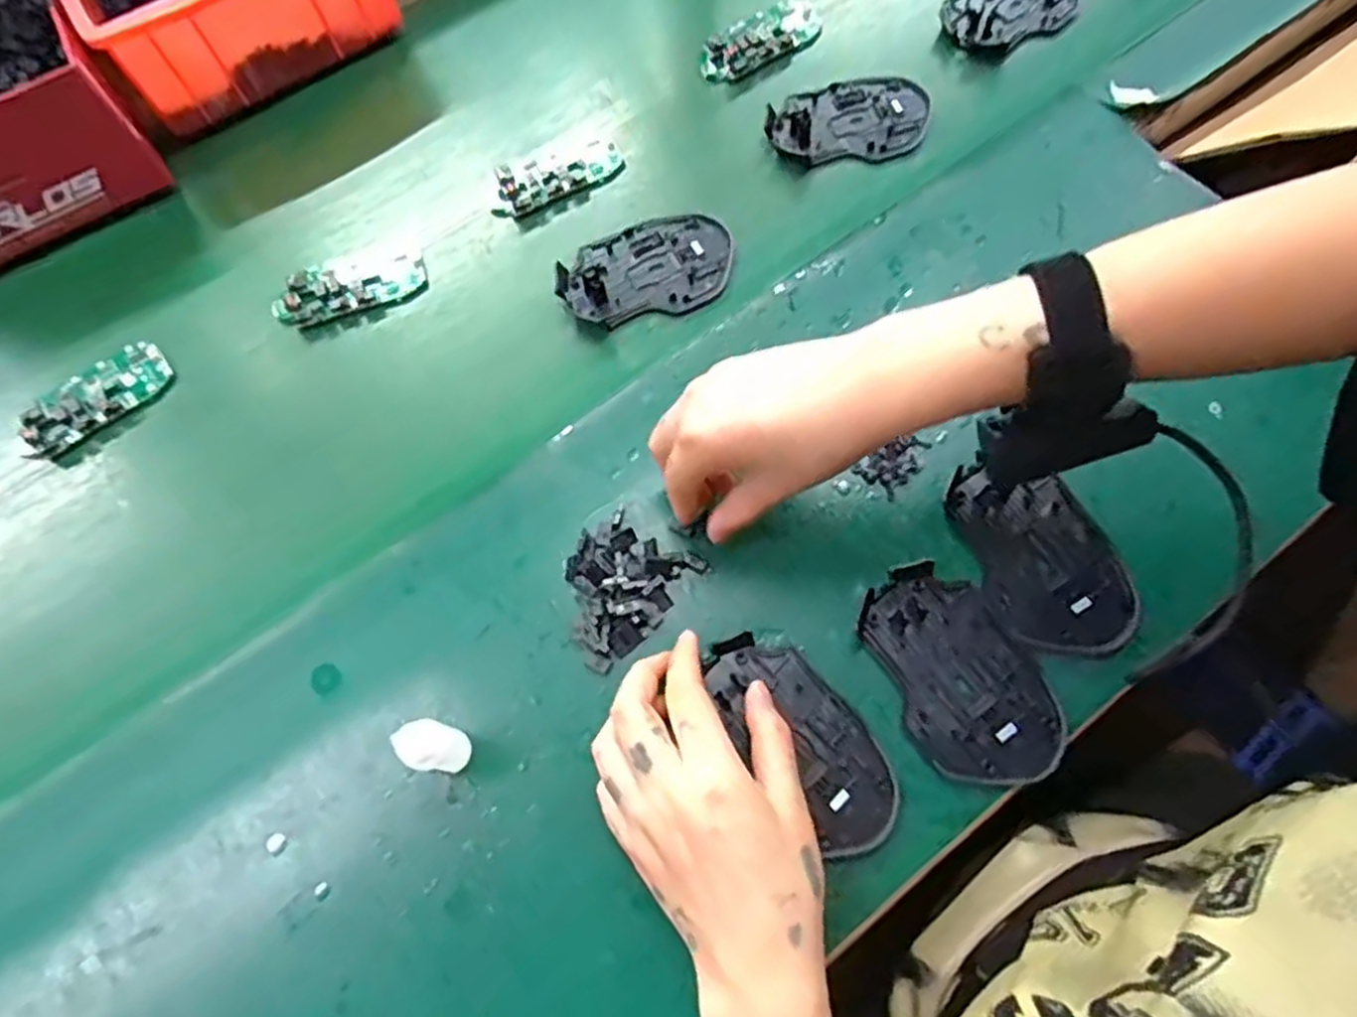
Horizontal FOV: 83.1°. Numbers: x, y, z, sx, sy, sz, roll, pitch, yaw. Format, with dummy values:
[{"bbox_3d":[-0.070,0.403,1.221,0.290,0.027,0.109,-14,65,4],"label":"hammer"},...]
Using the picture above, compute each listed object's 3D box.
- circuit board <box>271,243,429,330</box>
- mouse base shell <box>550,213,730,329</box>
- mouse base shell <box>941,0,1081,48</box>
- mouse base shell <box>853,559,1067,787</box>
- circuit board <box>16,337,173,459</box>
[{"bbox_3d":[-0.216,-0.149,0.503,0.096,0.017,0.048,-22,69,-6],"label":"circuit board"},{"bbox_3d":[-0.021,-0.156,0.498,0.111,0.016,0.075,-11,68,-2],"label":"mouse base shell"},{"bbox_3d":[0.249,-0.375,0.568,0.109,0.010,0.075,-38,72,-12],"label":"mouse base shell"},{"bbox_3d":[0.143,0.083,0.388,0.070,0.008,0.113,-24,69,-7],"label":"mouse base shell"},{"bbox_3d":[-0.365,-0.070,0.479,0.091,0.016,0.039,-38,72,-12],"label":"circuit board"}]

